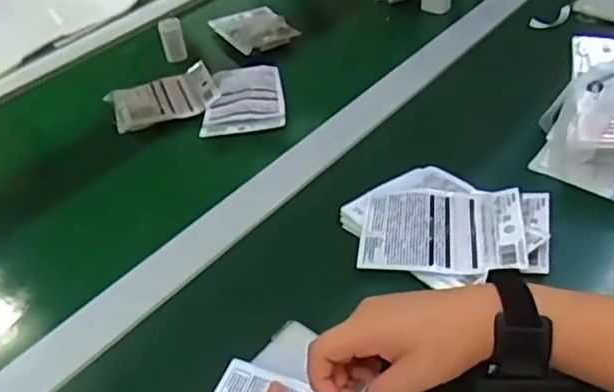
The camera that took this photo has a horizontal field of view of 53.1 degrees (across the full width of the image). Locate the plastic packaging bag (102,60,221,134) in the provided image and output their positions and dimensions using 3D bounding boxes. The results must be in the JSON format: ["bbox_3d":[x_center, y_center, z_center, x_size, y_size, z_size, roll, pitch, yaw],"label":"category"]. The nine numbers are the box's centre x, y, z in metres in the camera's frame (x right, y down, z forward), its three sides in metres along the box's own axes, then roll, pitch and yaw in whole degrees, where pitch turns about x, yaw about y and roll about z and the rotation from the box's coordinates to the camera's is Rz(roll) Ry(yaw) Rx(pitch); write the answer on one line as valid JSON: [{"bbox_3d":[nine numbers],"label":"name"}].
[{"bbox_3d":[-0.179,-0.126,0.766,0.127,0.016,0.095,-20,44,-13],"label":"plastic packaging bag"}]

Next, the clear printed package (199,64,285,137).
[{"bbox_3d":[-0.079,-0.120,0.748,0.096,0.024,0.113,-7,43,1],"label":"clear printed package"}]

